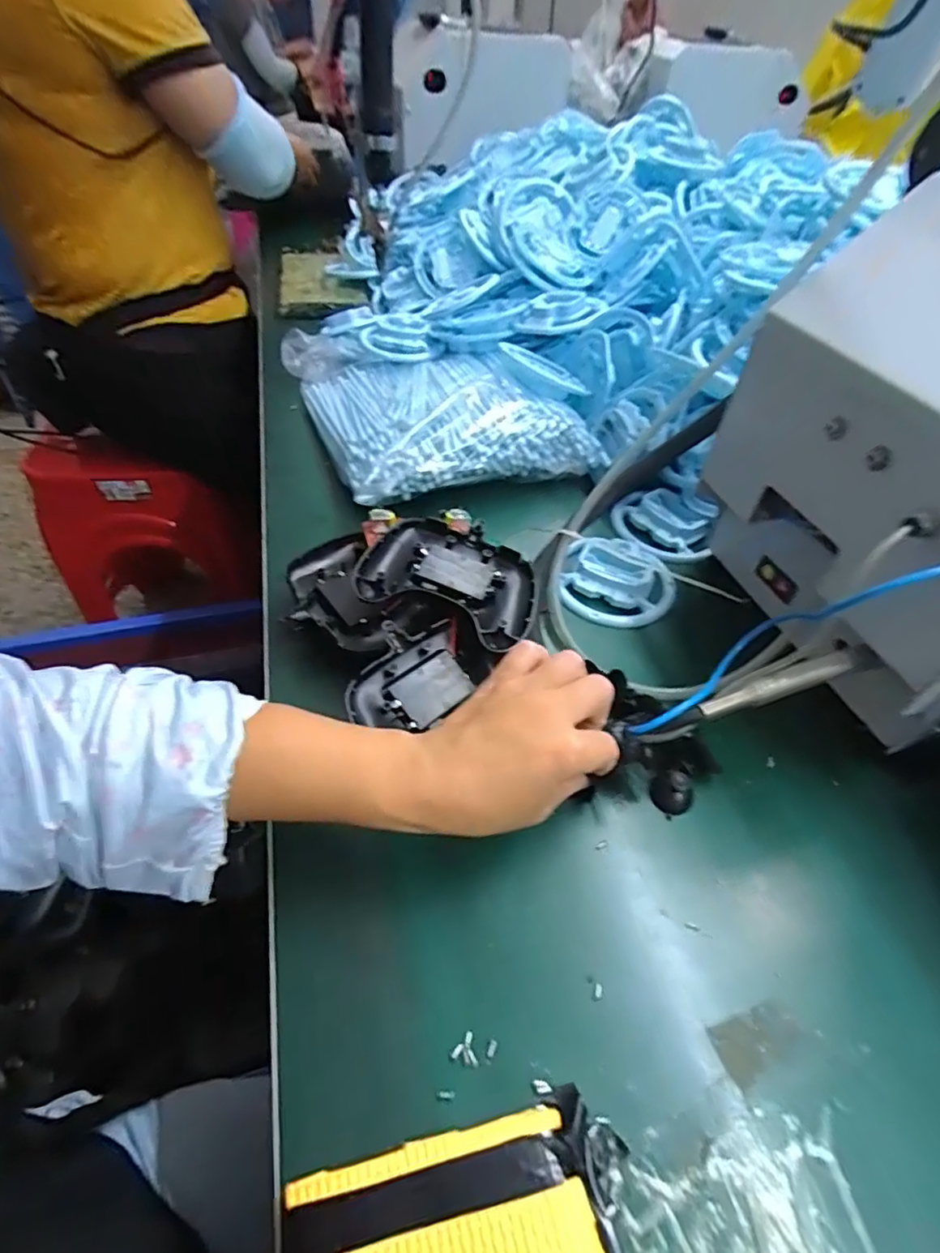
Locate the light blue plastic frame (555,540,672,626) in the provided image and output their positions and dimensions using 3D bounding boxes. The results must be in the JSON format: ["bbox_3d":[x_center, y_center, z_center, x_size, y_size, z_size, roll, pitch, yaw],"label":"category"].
[{"bbox_3d":[0.122,-0.039,0.481,0.092,0.022,0.086,8,48,5],"label":"light blue plastic frame"}]

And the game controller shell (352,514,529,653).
[{"bbox_3d":[-0.011,-0.036,0.423,0.119,0.034,0.093,15,49,11],"label":"game controller shell"}]

